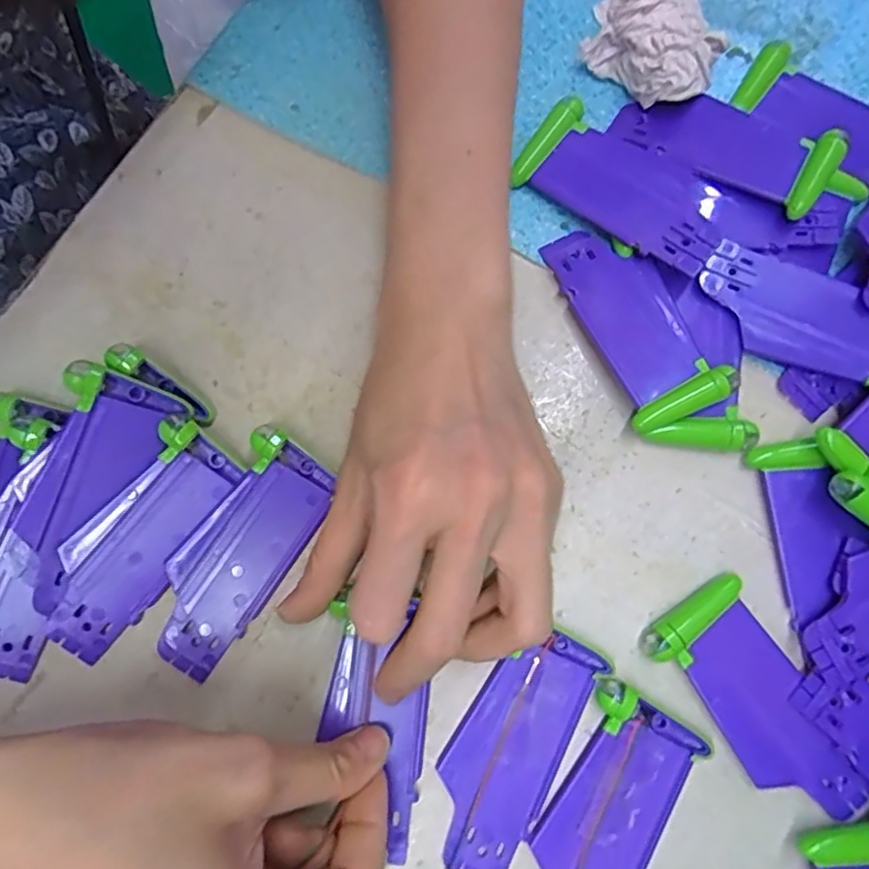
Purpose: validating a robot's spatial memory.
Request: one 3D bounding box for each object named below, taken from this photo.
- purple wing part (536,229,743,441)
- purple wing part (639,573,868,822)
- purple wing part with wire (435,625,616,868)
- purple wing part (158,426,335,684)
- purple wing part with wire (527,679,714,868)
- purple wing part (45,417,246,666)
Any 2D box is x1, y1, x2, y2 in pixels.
[{"bbox_3d":[0.080,-0.046,0.255,0.039,0.013,0.087,-24,79,-5],"label":"purple wing part"},{"bbox_3d":[0.118,0.099,0.228,0.040,0.009,0.089,-34,80,-7],"label":"purple wing part"},{"bbox_3d":[0.027,0.112,0.226,0.037,0.004,0.089,30,80,6],"label":"purple wing part with wire"},{"bbox_3d":[-0.074,0.045,0.239,0.037,0.012,0.090,33,80,7],"label":"purple wing part"},{"bbox_3d":[0.058,0.136,0.221,0.041,0.008,0.088,32,80,6],"label":"purple wing part with wire"},{"bbox_3d":[-0.111,0.039,0.235,0.036,0.005,0.090,39,82,-13],"label":"purple wing part"}]

